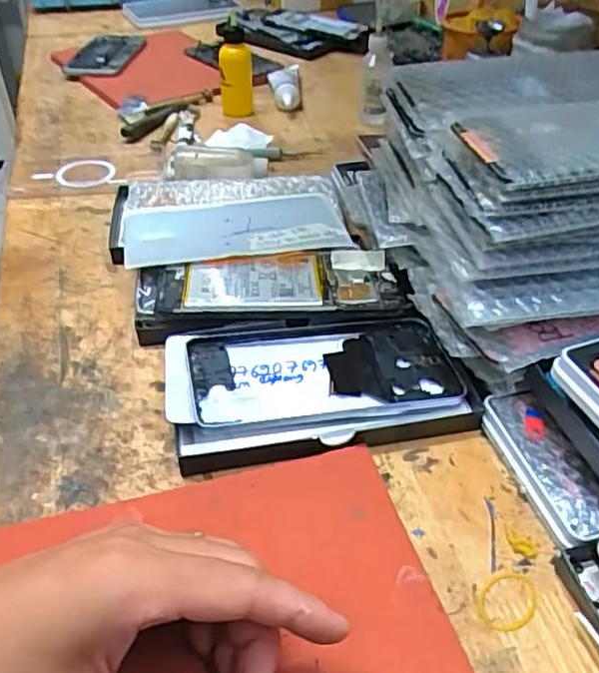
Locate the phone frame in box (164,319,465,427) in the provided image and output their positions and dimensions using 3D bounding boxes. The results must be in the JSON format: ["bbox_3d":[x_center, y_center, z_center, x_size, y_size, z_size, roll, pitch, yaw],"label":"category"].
[{"bbox_3d":[0.008,0.020,0.386,0.174,0.021,0.076,-7,41,-8],"label":"phone frame in box"}]

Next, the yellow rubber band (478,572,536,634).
[{"bbox_3d":[0.098,0.123,0.293,0.033,0.004,0.023,-28,48,-28],"label":"yellow rubber band"}]

